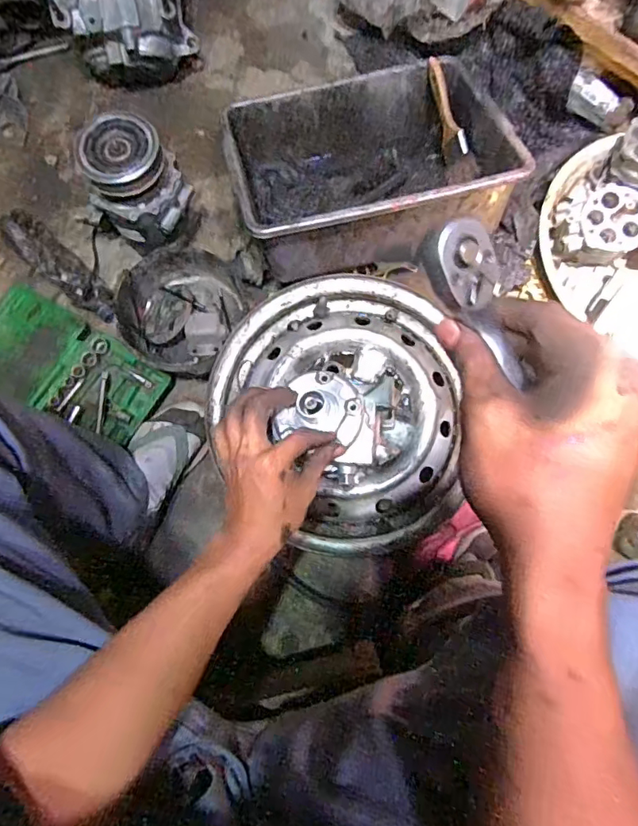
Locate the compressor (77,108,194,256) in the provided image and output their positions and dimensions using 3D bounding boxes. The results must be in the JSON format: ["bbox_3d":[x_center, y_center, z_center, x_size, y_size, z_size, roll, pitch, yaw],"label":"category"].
[{"bbox_3d":[-0.268,-0.335,0.775,0.118,0.187,0.119,0,78,1],"label":"compressor"}]

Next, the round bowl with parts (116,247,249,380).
[{"bbox_3d":[-0.222,-0.166,0.821,0.177,0.070,0.191,0,78,1],"label":"round bowl with parts"}]

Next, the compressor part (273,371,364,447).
[{"bbox_3d":[0.003,-0.008,0.505,0.084,0.036,0.071,8,78,3],"label":"compressor part"}]

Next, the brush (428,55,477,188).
[{"bbox_3d":[0.206,-0.462,0.812,0.024,0.060,0.189,-19,98,-3],"label":"brush"}]

